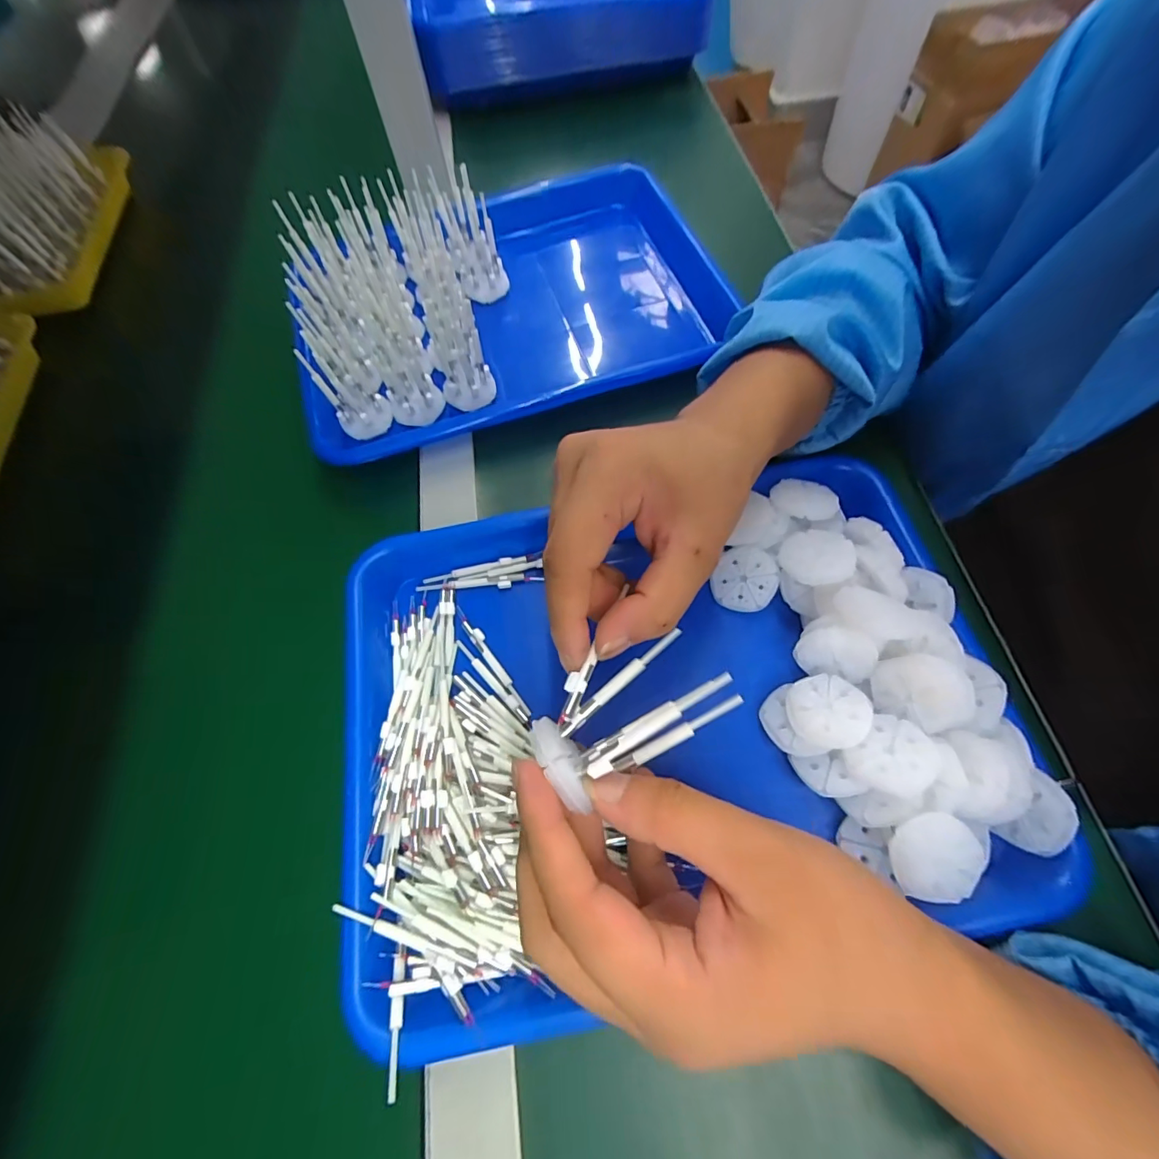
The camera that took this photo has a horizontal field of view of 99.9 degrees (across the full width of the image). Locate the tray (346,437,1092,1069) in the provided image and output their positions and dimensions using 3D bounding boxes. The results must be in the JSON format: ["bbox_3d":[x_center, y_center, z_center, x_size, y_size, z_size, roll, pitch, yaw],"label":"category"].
[{"bbox_3d":[0.038,0.061,0.258,0.325,0.045,0.243,-12,65,-2],"label":"tray"}]

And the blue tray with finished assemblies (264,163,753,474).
[{"bbox_3d":[-0.054,-0.234,0.384,0.344,0.081,0.240,-20,65,-6],"label":"blue tray with finished assemblies"}]

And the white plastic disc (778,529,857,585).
[{"bbox_3d":[0.132,-0.014,0.269,0.035,0.007,0.036,-1,65,3],"label":"white plastic disc"}]

